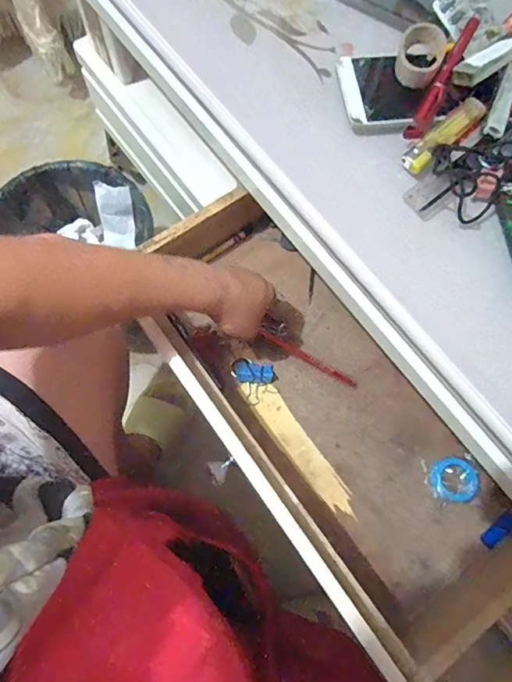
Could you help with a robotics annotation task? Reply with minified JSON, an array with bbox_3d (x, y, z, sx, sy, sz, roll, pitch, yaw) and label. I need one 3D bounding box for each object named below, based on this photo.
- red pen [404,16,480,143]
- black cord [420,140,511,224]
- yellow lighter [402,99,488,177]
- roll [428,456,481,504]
[{"bbox_3d":[0.161,-0.225,0.379,0.015,0.016,0.124,28,77,9],"label":"red pen"},{"bbox_3d":[0.171,-0.131,0.360,0.056,0.026,0.059,12,73,0],"label":"black cord"},{"bbox_3d":[0.158,-0.173,0.371,0.082,0.013,0.020,-39,79,-14],"label":"yellow lighter"},{"bbox_3d":[0.219,0.151,0.482,0.051,0.020,0.046,19,73,3],"label":"roll"}]

